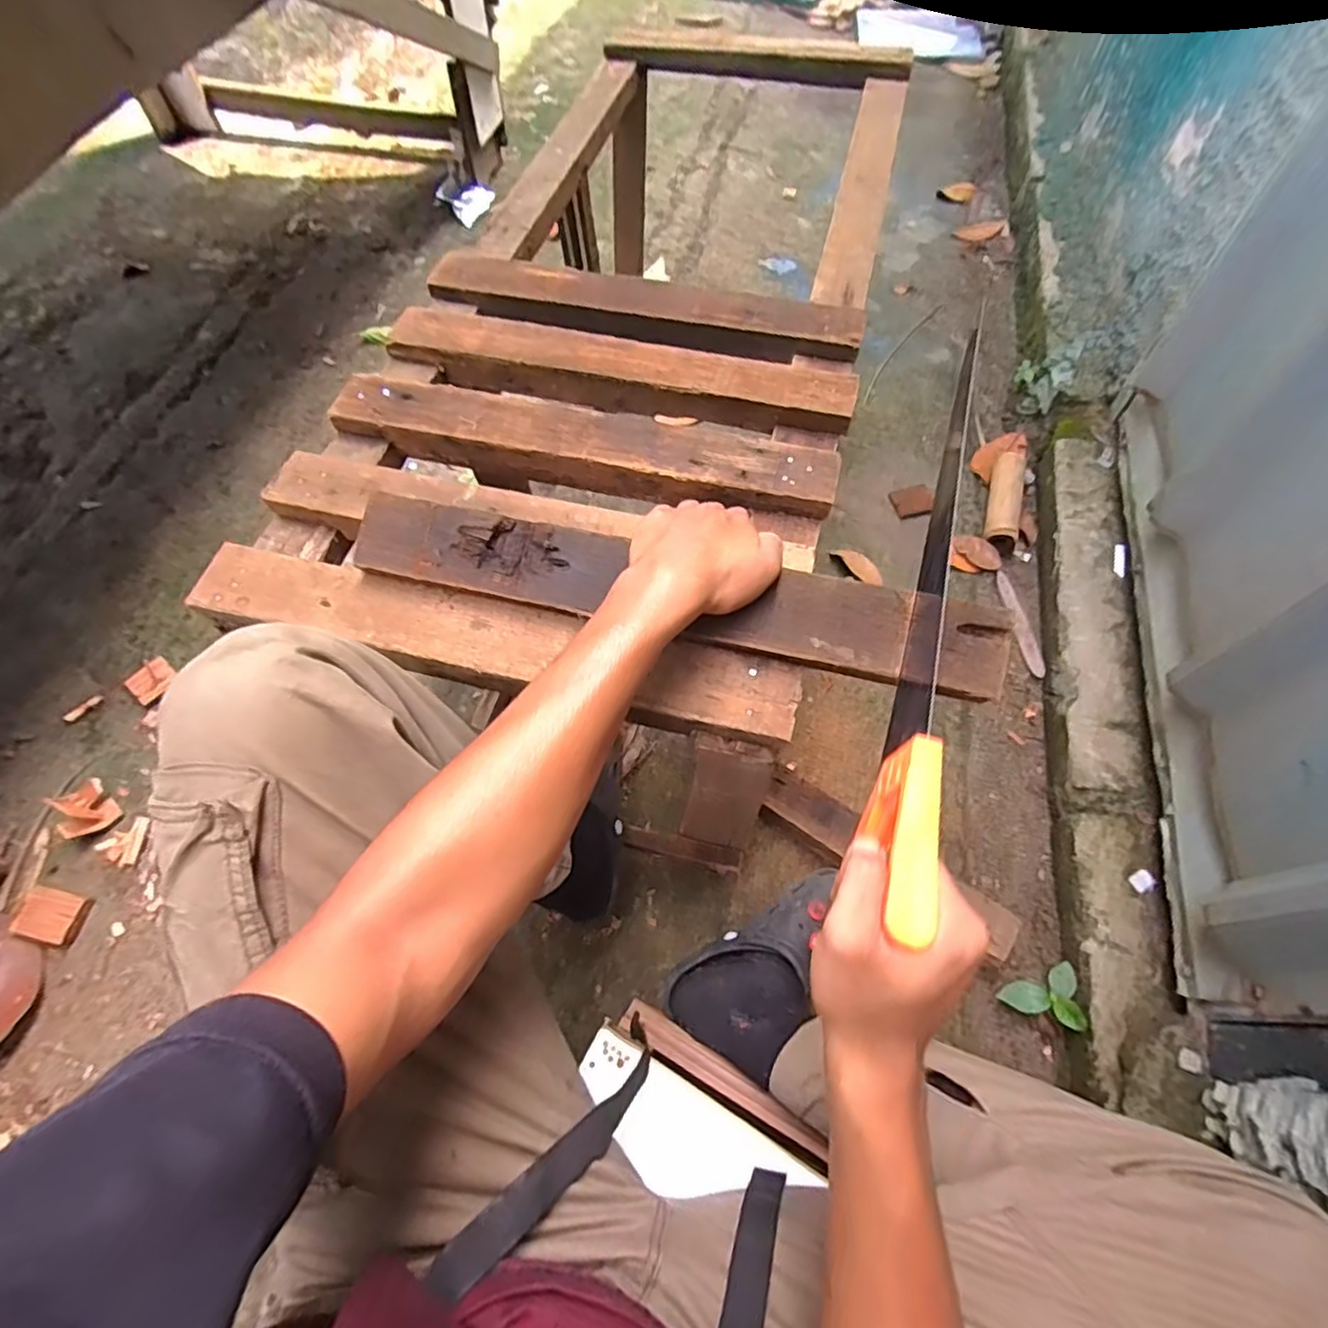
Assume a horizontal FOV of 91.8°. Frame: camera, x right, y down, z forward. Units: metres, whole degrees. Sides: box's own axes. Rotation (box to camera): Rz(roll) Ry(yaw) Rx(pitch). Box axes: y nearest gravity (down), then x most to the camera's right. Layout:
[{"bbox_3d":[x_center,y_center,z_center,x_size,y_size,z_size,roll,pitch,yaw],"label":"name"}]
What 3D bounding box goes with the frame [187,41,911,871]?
[{"bbox_3d":[-0.013,-0.306,0.855,0.461,0.484,0.995,12,64,9],"label":"frame"}]

